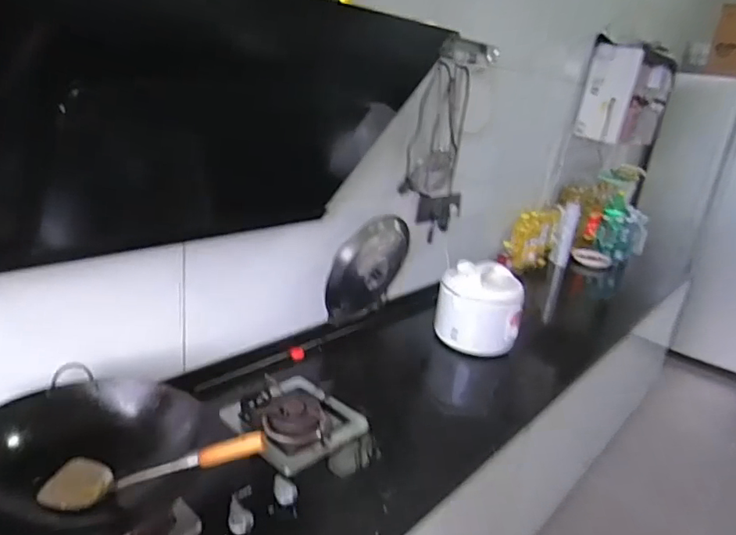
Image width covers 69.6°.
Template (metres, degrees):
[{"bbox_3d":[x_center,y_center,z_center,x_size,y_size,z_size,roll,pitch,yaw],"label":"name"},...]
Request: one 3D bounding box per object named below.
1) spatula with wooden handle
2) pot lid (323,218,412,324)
[{"bbox_3d":[-0.320,0.304,0.800,0.381,0.055,0.096,-17,14,17],"label":"spatula with wooden handle"},{"bbox_3d":[0.001,0.014,1.556,0.086,0.285,0.321,16,22,23],"label":"pot lid"}]

